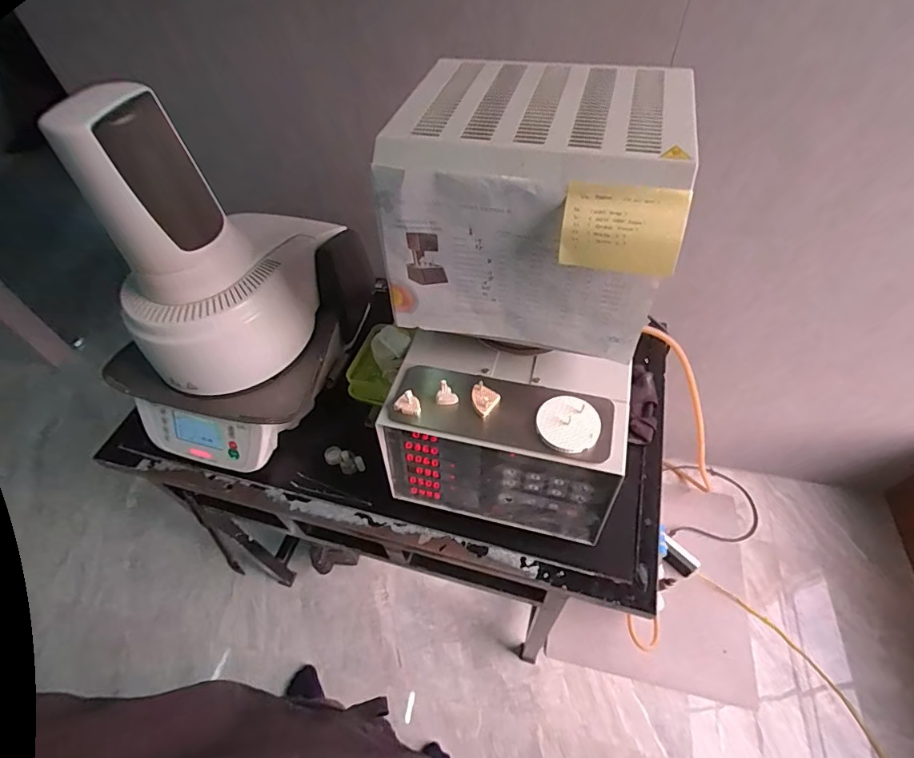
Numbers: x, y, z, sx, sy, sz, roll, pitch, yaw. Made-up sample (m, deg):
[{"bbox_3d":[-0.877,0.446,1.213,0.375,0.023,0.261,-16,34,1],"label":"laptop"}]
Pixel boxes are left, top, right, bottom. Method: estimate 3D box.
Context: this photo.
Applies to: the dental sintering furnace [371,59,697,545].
[{"bbox_3d":[0.080,-0.071,0.626,0.309,0.499,0.313,10,53,11],"label":"dental sintering furnace"}]

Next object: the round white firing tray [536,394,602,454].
[{"bbox_3d":[0.141,0.056,0.600,0.075,0.010,0.077,-3,65,6],"label":"round white firing tray"}]

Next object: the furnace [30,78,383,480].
[{"bbox_3d":[-0.376,-0.175,0.753,0.310,0.505,0.408,8,53,10],"label":"furnace"}]

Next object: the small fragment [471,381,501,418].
[{"bbox_3d":[0.034,0.029,0.633,0.037,0.022,0.038,26,58,22],"label":"small fragment"}]

